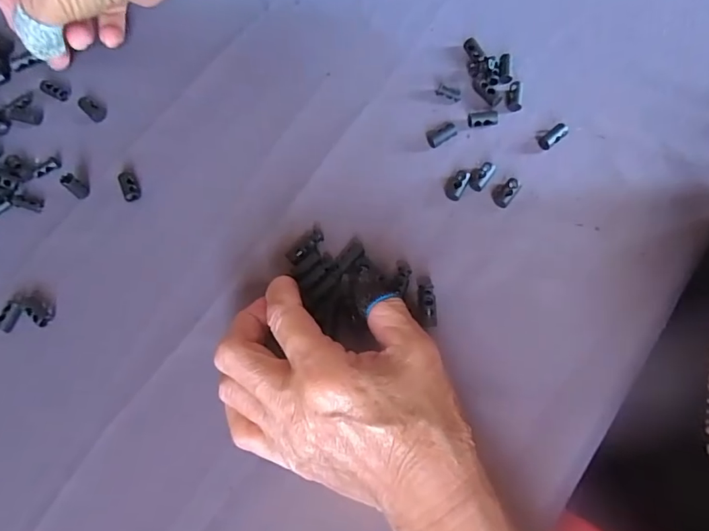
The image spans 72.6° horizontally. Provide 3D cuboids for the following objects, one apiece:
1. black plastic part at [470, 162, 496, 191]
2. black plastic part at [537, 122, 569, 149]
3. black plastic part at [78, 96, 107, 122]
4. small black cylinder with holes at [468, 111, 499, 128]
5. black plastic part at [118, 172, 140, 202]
[{"bbox_3d":[0.079,-0.055,0.303,0.010,0.008,0.019,36,76,13],"label":"black plastic part"},{"bbox_3d":[0.127,-0.083,0.309,0.018,0.008,0.010,-34,74,-9],"label":"black plastic part"},{"bbox_3d":[-0.181,-0.109,0.332,0.021,0.008,0.012,39,77,13],"label":"black plastic part"},{"bbox_3d":[0.084,-0.096,0.315,0.019,0.009,0.007,-1,72,2],"label":"small black cylinder with holes"},{"bbox_3d":[-0.145,-0.051,0.311,0.010,0.007,0.019,-24,72,-6],"label":"black plastic part"}]

